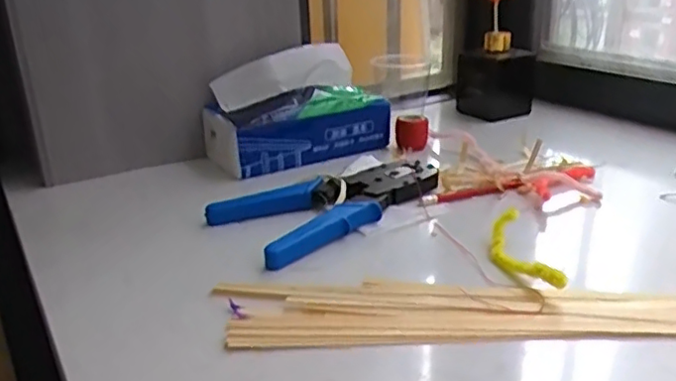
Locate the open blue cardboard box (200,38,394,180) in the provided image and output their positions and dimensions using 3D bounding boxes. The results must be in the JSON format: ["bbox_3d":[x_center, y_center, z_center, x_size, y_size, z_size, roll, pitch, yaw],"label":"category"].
[{"bbox_3d":[-0.043,-0.088,0.638,0.175,0.097,0.085,-15,26,-30],"label":"open blue cardboard box"}]

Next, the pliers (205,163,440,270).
[{"bbox_3d":[-0.001,0.007,0.510,0.186,0.018,0.090,-17,28,-34],"label":"pliers"}]

